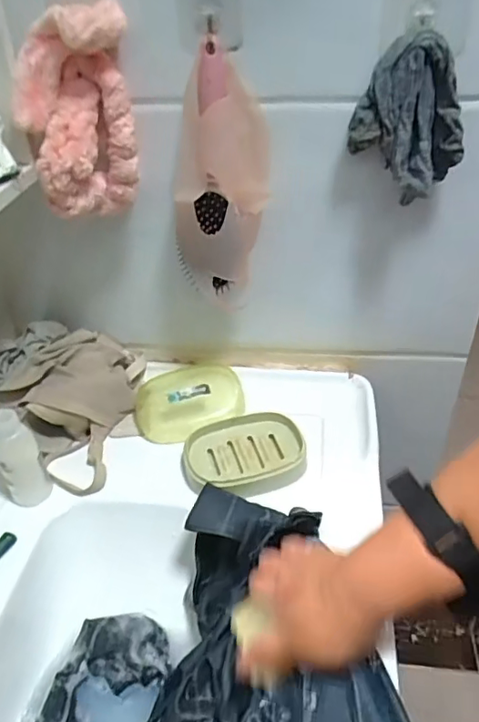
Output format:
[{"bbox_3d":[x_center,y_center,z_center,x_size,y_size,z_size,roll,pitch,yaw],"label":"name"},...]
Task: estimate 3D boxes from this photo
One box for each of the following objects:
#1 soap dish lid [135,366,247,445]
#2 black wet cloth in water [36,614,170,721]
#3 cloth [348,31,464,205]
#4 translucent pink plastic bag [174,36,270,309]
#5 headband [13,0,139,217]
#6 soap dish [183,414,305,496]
[{"bbox_3d":[-0.061,0.048,0.674,0.132,0.041,0.098,-8,37,-9],"label":"soap dish lid"},{"bbox_3d":[-0.134,0.311,0.498,0.098,0.031,0.168,11,39,16],"label":"black wet cloth in water"},{"bbox_3d":[0.152,-0.217,0.494,0.099,0.127,0.044,6,38,10],"label":"cloth"},{"bbox_3d":[-0.017,-0.169,0.547,0.094,0.232,0.043,-5,37,-5],"label":"translucent pink plastic bag"},{"bbox_3d":[-0.142,-0.216,0.490,0.097,0.167,0.054,-13,38,-15],"label":"headband"},{"bbox_3d":[0.008,0.103,0.609,0.131,0.027,0.101,-11,38,-12],"label":"soap dish"}]

